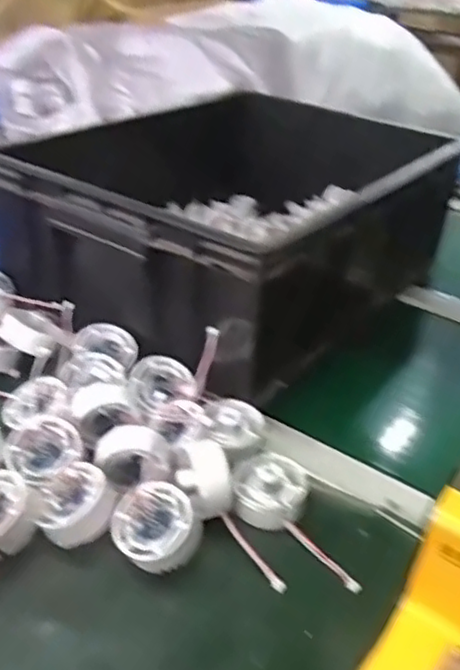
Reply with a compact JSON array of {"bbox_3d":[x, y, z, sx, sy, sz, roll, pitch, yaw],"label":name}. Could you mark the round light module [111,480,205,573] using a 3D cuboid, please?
[{"bbox_3d":[-0.051,0.132,0.464,0.053,0.028,0.053,-39,48,-15],"label":"round light module"}]

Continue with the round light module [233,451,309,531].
[{"bbox_3d":[0.031,0.117,0.502,0.053,0.025,0.052,3,32,-2],"label":"round light module"}]

